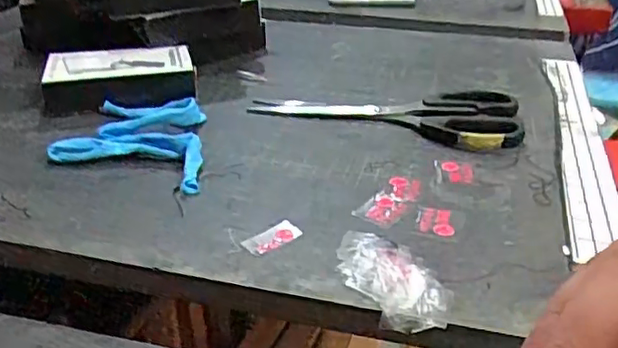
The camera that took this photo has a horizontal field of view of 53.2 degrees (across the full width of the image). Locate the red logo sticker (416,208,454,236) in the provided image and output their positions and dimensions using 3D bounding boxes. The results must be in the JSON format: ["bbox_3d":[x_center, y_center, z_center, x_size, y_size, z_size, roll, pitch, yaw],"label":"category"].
[{"bbox_3d":[0.071,0.025,0.348,0.020,0.004,0.026,4,30,8],"label":"red logo sticker"}]

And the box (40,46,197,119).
[{"bbox_3d":[-0.152,-0.078,0.500,0.112,0.029,0.072,-7,31,-12],"label":"box"}]

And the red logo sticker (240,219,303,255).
[{"bbox_3d":[-0.020,0.033,0.334,0.031,0.004,0.018,-22,36,-32],"label":"red logo sticker"}]

